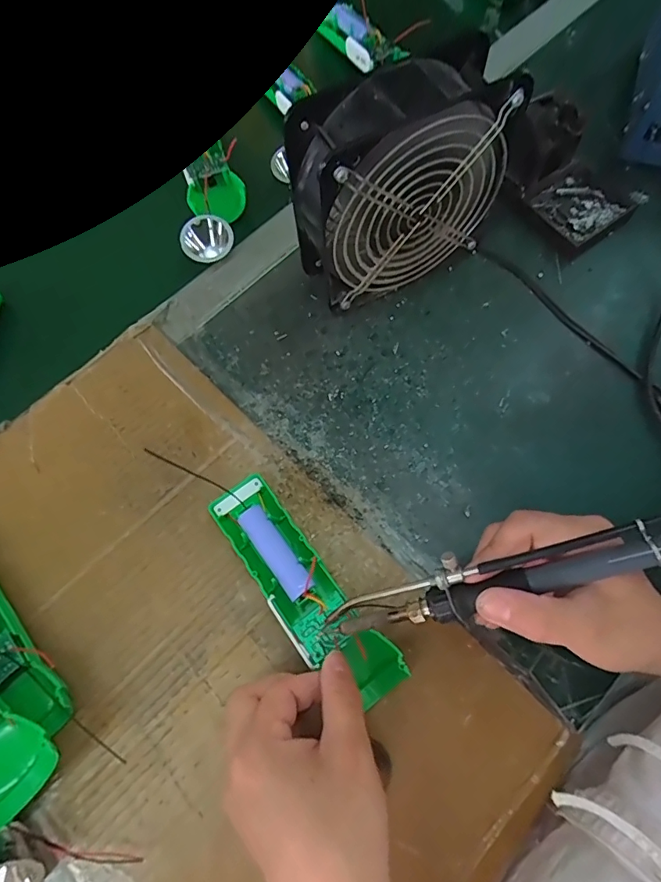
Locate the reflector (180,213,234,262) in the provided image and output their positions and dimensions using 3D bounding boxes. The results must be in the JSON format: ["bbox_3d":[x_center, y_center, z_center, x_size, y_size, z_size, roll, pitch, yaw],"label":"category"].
[{"bbox_3d":[-0.104,-0.171,0.402,0.042,0.035,0.022,-16,38,-11],"label":"reflector"}]

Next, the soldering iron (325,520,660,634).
[{"bbox_3d":[0.100,0.065,0.241,0.221,0.033,0.028,-19,70,15],"label":"soldering iron"}]

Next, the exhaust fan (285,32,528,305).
[{"bbox_3d":[0.043,-0.165,0.330,0.142,0.152,0.054,-24,72,-9],"label":"exhaust fan"}]

